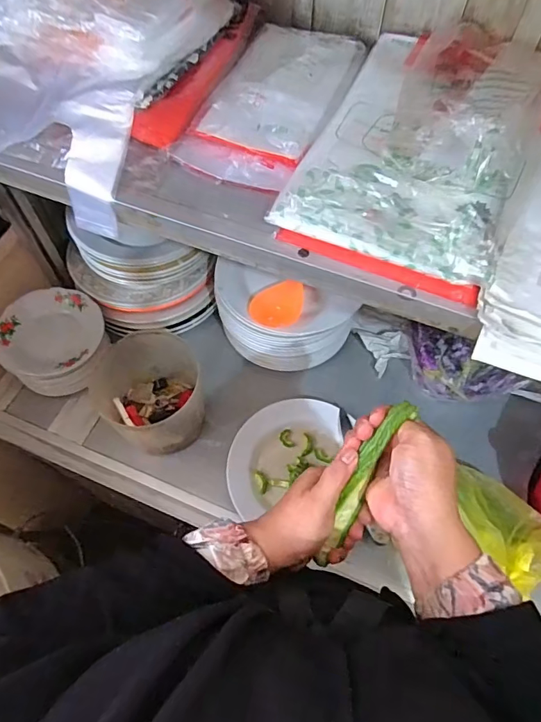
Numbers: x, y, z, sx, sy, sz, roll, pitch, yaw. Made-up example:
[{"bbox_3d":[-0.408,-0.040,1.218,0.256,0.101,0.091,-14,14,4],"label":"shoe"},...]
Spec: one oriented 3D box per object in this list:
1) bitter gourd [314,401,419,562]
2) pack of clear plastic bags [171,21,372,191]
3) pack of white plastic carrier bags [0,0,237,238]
[{"bbox_3d":[0.084,0.105,0.403,0.024,0.031,0.155,25,105,12],"label":"bitter gourd"},{"bbox_3d":[0.006,-0.267,0.444,0.115,0.019,0.240,21,64,9],"label":"pack of clear plastic bags"},{"bbox_3d":[-0.202,-0.305,0.445,0.233,0.105,0.290,18,64,8],"label":"pack of white plastic carrier bags"}]

